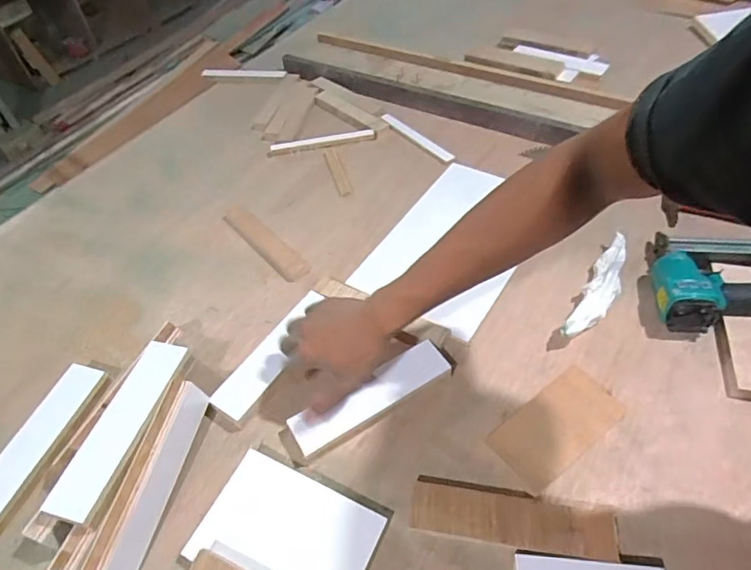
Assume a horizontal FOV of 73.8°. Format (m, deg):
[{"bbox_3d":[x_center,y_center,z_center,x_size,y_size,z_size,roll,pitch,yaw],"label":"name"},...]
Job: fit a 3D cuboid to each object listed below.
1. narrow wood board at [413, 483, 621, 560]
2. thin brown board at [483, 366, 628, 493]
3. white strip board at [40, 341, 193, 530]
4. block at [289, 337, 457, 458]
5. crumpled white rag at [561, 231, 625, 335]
[{"bbox_3d":[0.134,0.234,0.497,0.192,0.018,0.047,5,49,10],"label":"narrow wood board"},{"bbox_3d":[0.205,0.158,0.566,0.150,0.006,0.079,-31,53,-20],"label":"thin brown board"},{"bbox_3d":[-0.266,0.146,0.533,0.050,0.017,0.197,9,52,14],"label":"white strip board"},{"bbox_3d":[0.002,0.130,0.599,0.211,0.026,0.057,-27,51,-22],"label":"block"},{"bbox_3d":[0.300,0.005,0.667,0.046,0.035,0.209,24,55,24],"label":"crumpled white rag"}]

